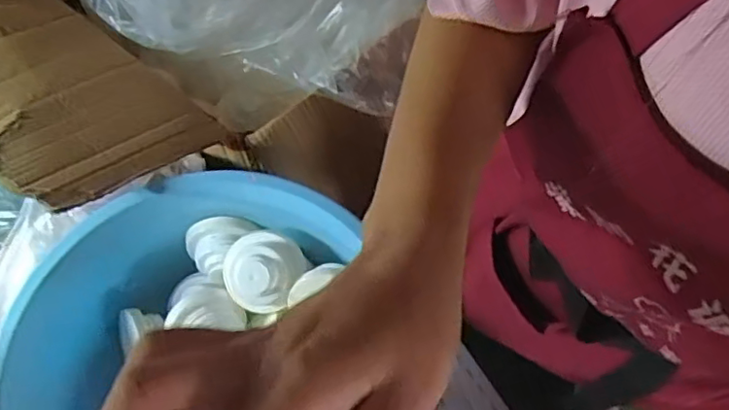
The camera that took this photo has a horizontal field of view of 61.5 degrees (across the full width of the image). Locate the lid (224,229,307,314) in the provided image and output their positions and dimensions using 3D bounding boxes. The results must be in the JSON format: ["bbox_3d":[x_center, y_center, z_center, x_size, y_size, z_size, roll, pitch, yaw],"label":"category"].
[{"bbox_3d":[-0.098,0.062,0.593,0.076,0.042,0.078,0,70,0],"label":"lid"}]

